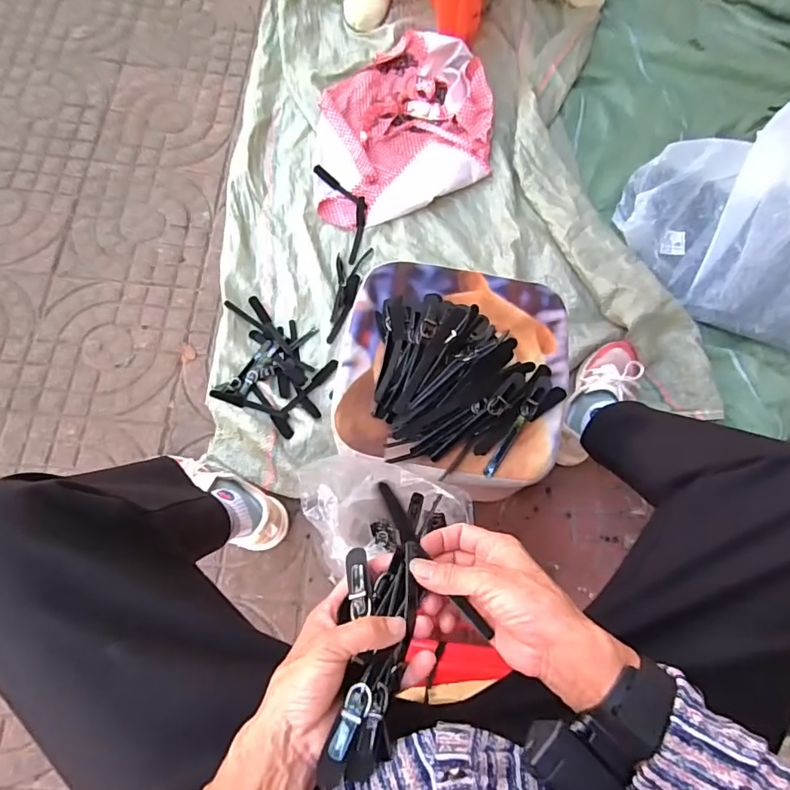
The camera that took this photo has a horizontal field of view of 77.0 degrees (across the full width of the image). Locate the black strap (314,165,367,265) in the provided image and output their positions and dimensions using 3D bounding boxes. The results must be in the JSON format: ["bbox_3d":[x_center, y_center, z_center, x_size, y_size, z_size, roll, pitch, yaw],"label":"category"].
[{"bbox_3d":[-0.089,-0.356,0.943,0.066,0.013,0.222,-19,72,-9],"label":"black strap"}]

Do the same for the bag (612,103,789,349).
[{"bbox_3d":[0.693,-0.415,0.815,0.406,0.363,0.544,37,73,10],"label":"bag"}]

